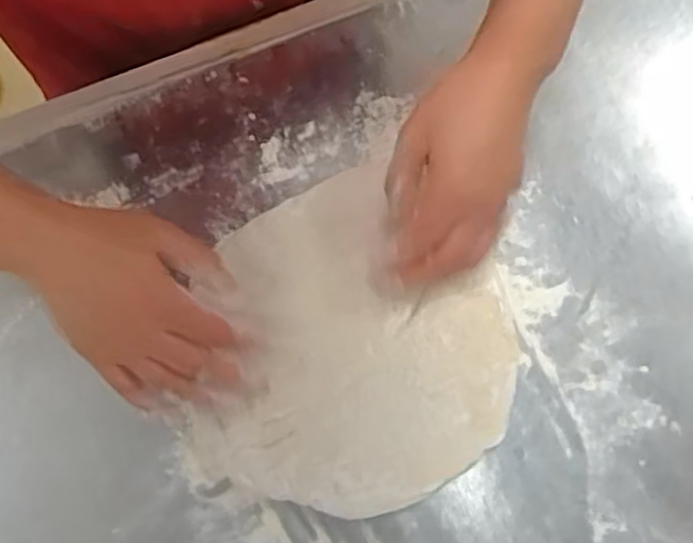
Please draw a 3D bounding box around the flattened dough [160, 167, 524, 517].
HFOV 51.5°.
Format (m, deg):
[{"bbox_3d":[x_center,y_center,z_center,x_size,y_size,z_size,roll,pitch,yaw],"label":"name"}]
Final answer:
[{"bbox_3d":[0.009,0.045,0.473,0.198,0.031,0.220,15,78,5],"label":"flattened dough"}]

